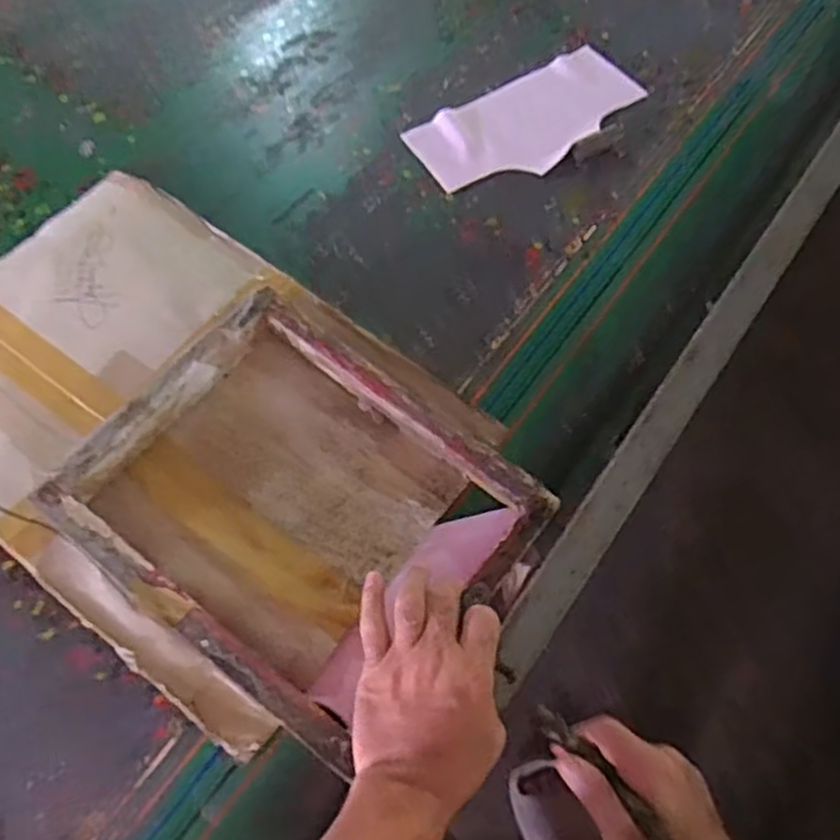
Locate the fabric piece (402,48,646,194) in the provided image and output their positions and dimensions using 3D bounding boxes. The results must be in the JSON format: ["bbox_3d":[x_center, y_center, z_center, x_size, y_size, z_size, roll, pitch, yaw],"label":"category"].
[{"bbox_3d":[0.129,-0.345,0.862,0.280,0.014,0.131,-30,67,-15],"label":"fabric piece"}]

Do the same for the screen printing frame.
[{"bbox_3d":[-0.085,0.063,0.617,0.324,0.058,0.280,36,68,16],"label":"screen printing frame"}]

